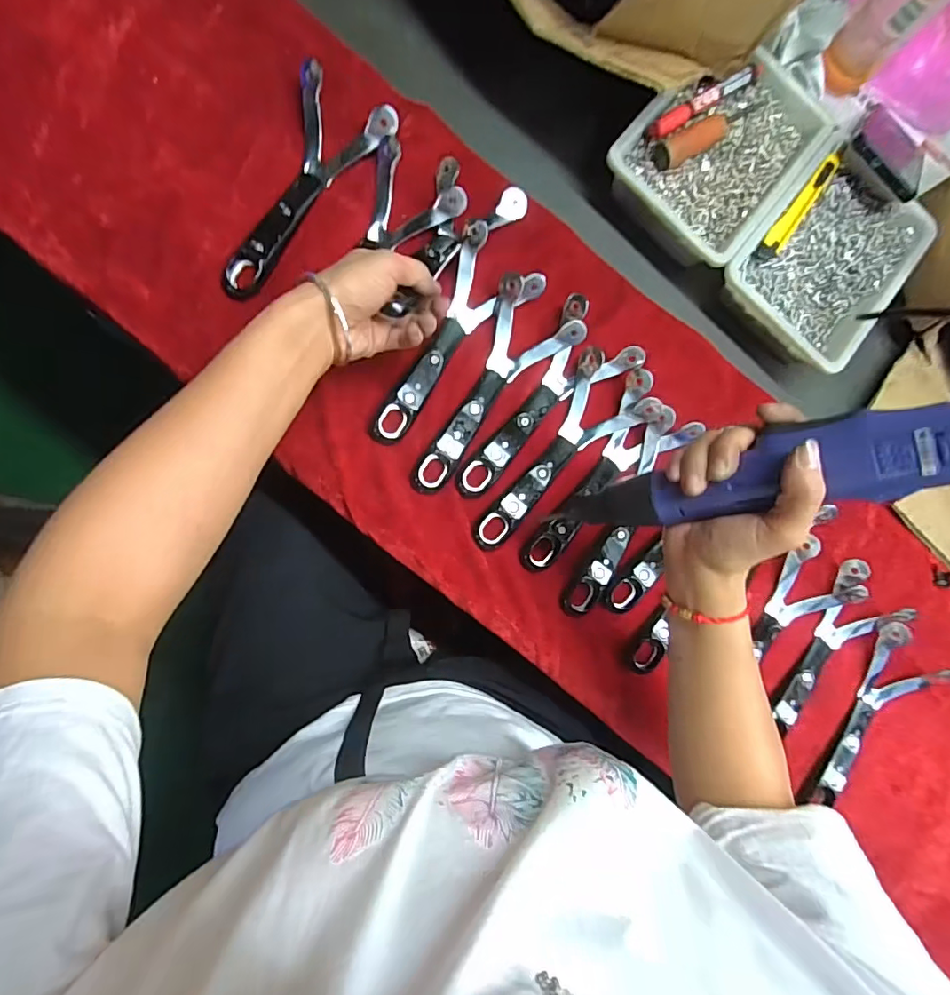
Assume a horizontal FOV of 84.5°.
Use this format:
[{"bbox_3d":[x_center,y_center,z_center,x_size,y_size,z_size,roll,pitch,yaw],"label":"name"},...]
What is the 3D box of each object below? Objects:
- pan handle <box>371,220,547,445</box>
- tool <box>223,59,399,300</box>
[{"bbox_3d":[-0.026,-0.134,0.454,0.079,0.020,0.200,35,82,-6],"label":"pan handle"},{"bbox_3d":[-0.160,-0.265,0.440,0.086,0.020,0.202,36,82,-6],"label":"tool"}]

